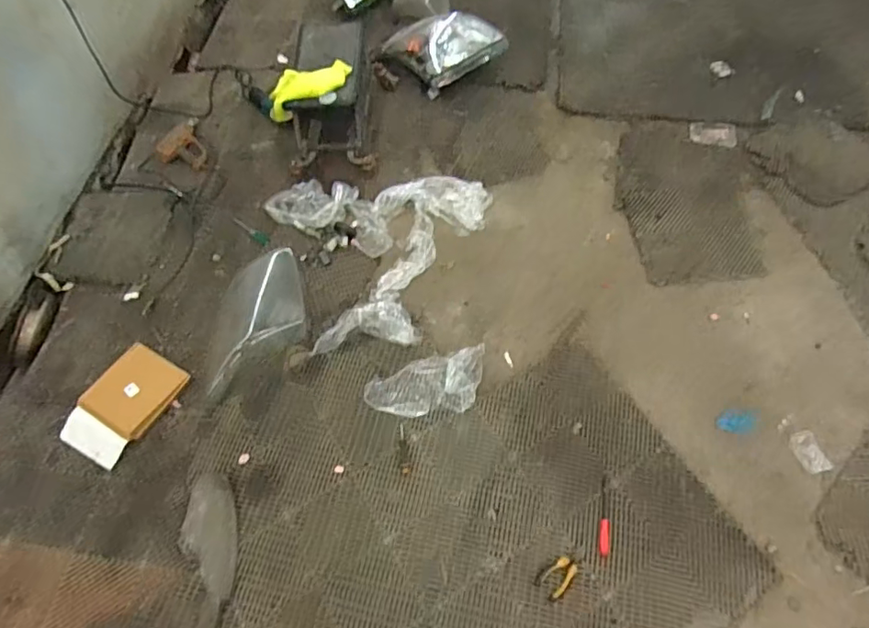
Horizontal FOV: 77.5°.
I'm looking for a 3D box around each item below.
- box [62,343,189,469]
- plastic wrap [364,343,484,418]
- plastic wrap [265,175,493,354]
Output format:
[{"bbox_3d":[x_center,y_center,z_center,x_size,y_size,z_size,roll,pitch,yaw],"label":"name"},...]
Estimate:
[{"bbox_3d":[-0.938,0.267,1.633,0.222,0.044,0.342,26,64,16],"label":"box"},{"bbox_3d":[-0.016,0.220,1.651,0.373,0.026,0.190,-14,60,-7],"label":"plastic wrap"},{"bbox_3d":[-0.180,-0.210,1.882,0.804,0.073,0.686,-5,60,-2],"label":"plastic wrap"}]

